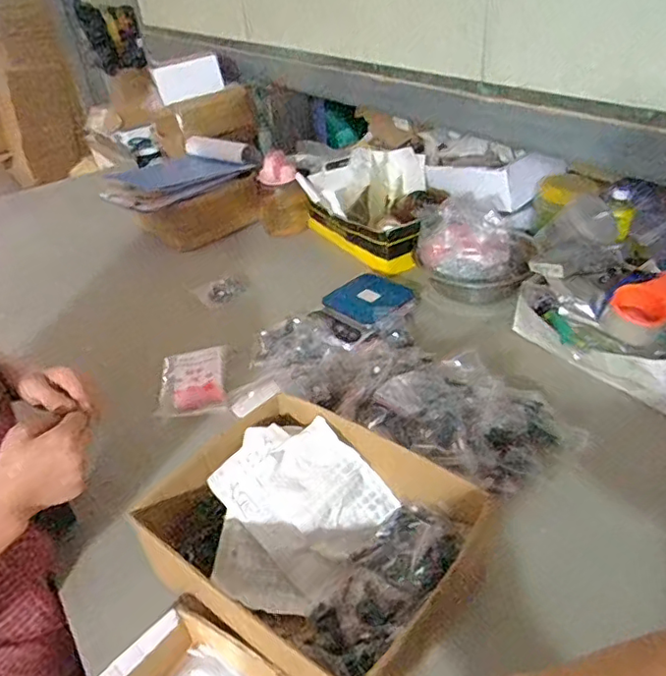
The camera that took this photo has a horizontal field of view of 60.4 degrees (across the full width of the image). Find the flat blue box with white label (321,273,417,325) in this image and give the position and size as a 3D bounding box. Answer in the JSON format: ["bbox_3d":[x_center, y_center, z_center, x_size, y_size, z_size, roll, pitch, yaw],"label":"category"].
[{"bbox_3d":[0.069,-0.079,1.086,0.138,0.021,0.141,-27,40,-26],"label":"flat blue box with white label"}]

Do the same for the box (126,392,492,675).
[{"bbox_3d":[-0.021,0.215,0.636,0.316,0.108,0.267,19,43,31],"label":"box"}]

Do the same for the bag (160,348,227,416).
[{"bbox_3d":[-0.233,0.070,0.958,0.107,0.034,0.163,-11,36,-6],"label":"bag"}]

